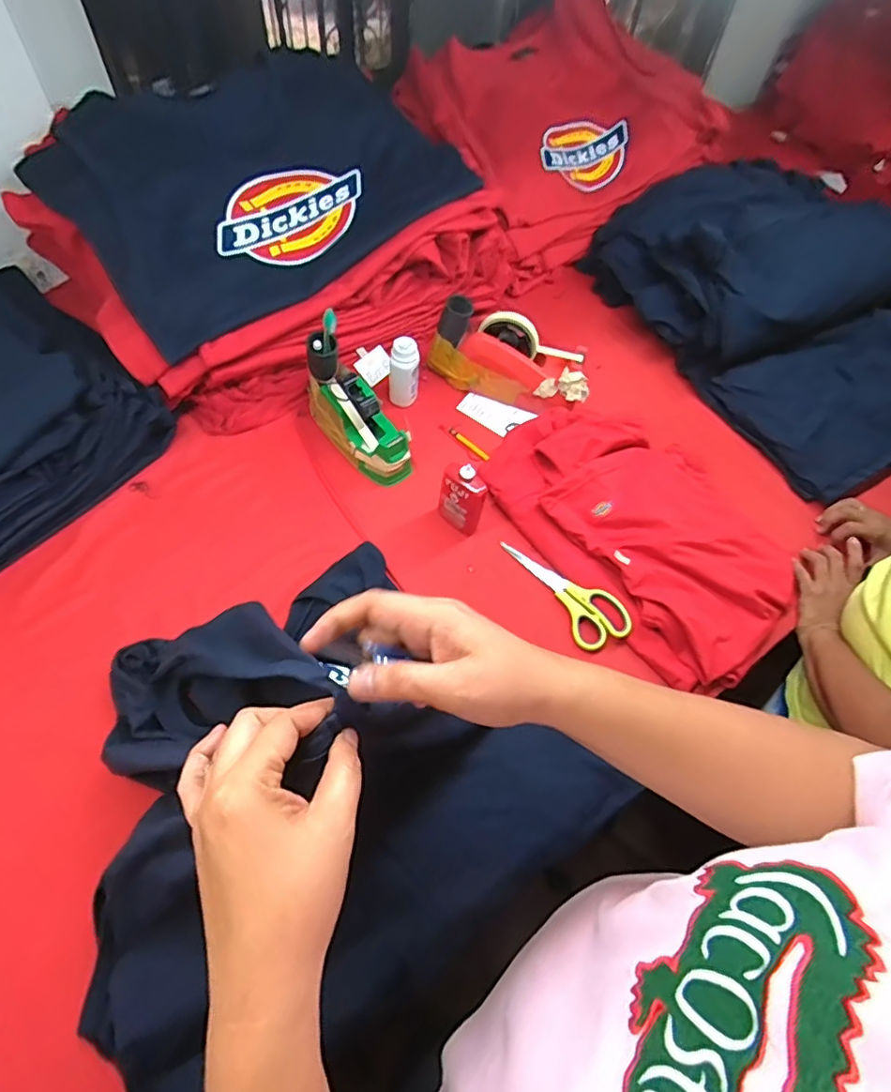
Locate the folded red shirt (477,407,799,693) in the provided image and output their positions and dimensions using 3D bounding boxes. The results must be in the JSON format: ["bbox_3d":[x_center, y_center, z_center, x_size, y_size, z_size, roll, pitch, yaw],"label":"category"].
[{"bbox_3d":[0.265,-0.035,0.738,0.266,0.054,0.417,-36,73,-21],"label":"folded red shirt"}]

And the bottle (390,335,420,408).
[{"bbox_3d":[-0.058,-0.242,0.789,0.040,0.102,0.033,0,58,-5],"label":"bottle"}]

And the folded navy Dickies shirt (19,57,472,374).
[{"bbox_3d":[-0.260,-0.502,0.755,0.487,0.057,0.376,-39,87,-22],"label":"folded navy Dickies shirt"}]

